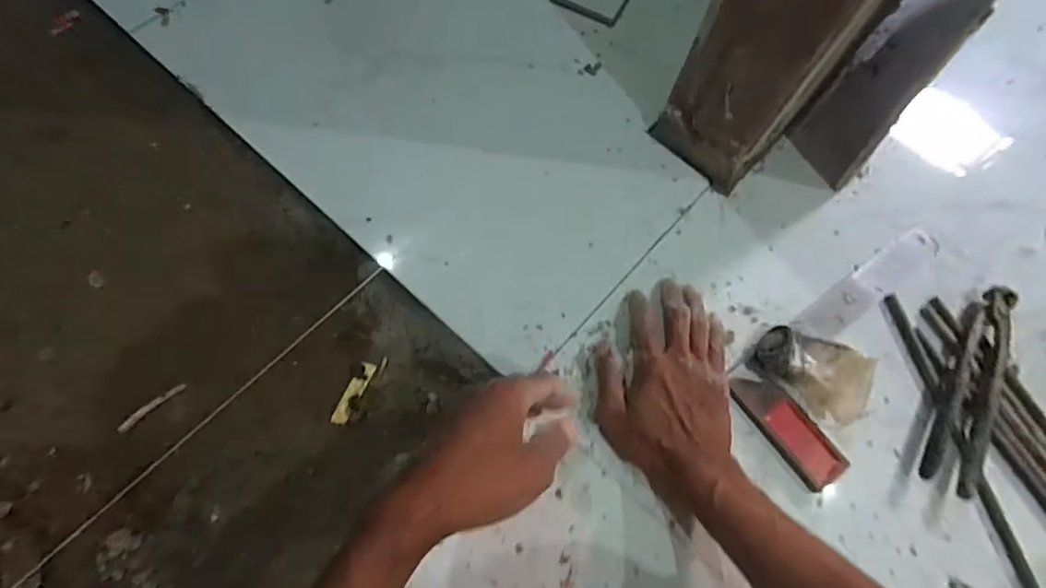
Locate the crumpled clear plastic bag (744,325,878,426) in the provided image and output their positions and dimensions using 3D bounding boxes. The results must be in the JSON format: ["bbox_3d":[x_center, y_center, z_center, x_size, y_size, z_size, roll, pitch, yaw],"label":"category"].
[{"bbox_3d":[0.271,0.065,0.505,0.095,0.057,0.069,36,71,11],"label":"crumpled clear plastic bag"}]

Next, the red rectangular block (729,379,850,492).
[{"bbox_3d":[0.245,0.123,0.503,0.045,0.017,0.114,-34,73,-14],"label":"red rectangular block"}]

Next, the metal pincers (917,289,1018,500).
[{"bbox_3d":[0.442,0.086,0.525,0.048,0.024,0.213,28,70,8],"label":"metal pincers"}]

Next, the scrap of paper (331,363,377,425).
[{"bbox_3d":[-0.163,0.095,0.522,0.016,0.004,0.063,22,69,6],"label":"scrap of paper"}]

